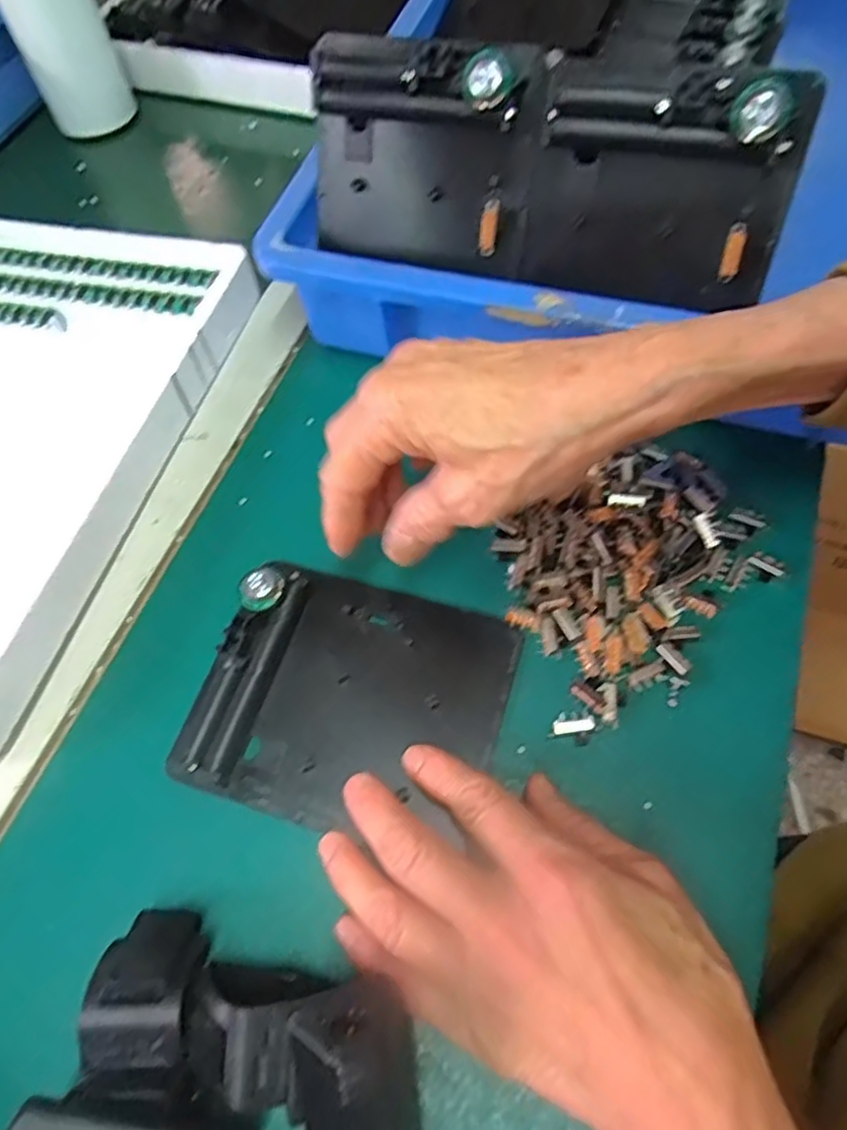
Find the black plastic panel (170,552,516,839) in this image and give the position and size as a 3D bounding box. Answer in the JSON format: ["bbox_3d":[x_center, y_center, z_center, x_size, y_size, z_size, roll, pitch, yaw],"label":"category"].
[{"bbox_3d":[-0.031,0.057,0.294,0.127,0.014,0.105,14,65,6],"label":"black plastic panel"}]

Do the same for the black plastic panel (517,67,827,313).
[{"bbox_3d":[0.102,-0.164,0.300,0.111,0.088,0.013,15,46,16],"label":"black plastic panel"}]

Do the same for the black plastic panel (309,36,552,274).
[{"bbox_3d":[-0.002,-0.195,0.327,0.108,0.089,0.020,14,44,15],"label":"black plastic panel"}]

